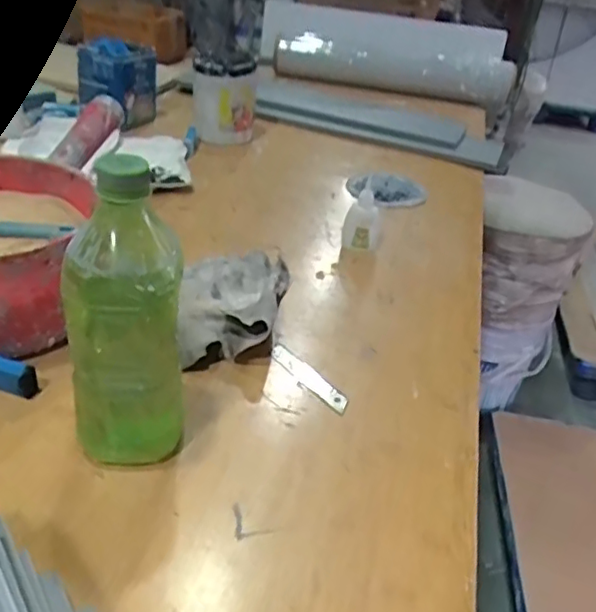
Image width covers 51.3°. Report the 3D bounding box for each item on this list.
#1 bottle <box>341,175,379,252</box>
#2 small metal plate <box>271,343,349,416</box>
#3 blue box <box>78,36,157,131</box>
[{"bbox_3d":[0.076,-0.104,0.728,0.041,0.080,0.033,10,33,4],"label":"bottle"},{"bbox_3d":[0.009,0.059,0.543,0.020,0.009,0.097,-21,42,-36],"label":"small metal plate"},{"bbox_3d":[-0.291,-0.357,0.998,0.085,0.126,0.092,21,36,20],"label":"blue box"}]

